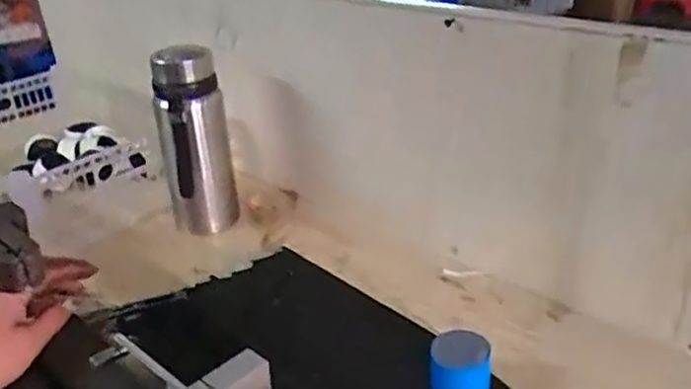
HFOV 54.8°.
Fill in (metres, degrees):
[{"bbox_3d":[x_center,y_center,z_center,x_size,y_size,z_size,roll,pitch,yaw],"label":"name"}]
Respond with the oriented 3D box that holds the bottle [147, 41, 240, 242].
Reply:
[{"bbox_3d":[-0.178,-0.059,0.800,0.077,0.224,0.079,-9,24,-10],"label":"bottle"}]

